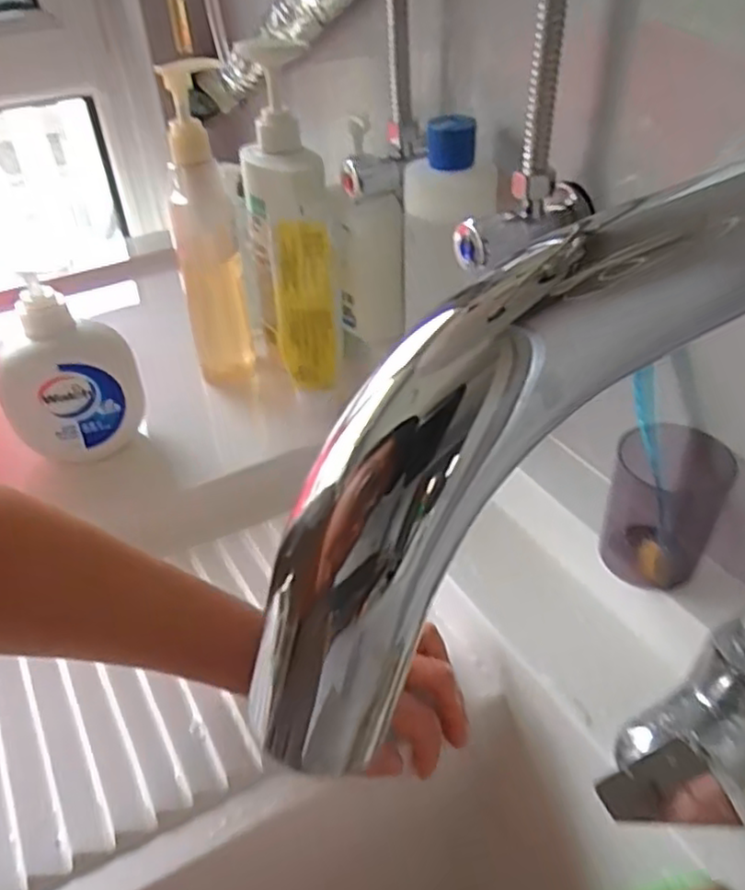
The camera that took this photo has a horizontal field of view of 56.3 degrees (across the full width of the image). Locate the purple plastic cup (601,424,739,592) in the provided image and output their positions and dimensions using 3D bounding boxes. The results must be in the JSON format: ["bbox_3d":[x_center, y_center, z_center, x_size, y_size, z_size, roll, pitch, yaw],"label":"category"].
[{"bbox_3d":[0.172,0.037,0.413,0.059,0.085,0.058,-2,39,1],"label":"purple plastic cup"}]

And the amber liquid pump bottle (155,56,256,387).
[{"bbox_3d":[-0.145,-0.174,0.617,0.058,0.271,0.052,-20,42,-20],"label":"amber liquid pump bottle"}]

